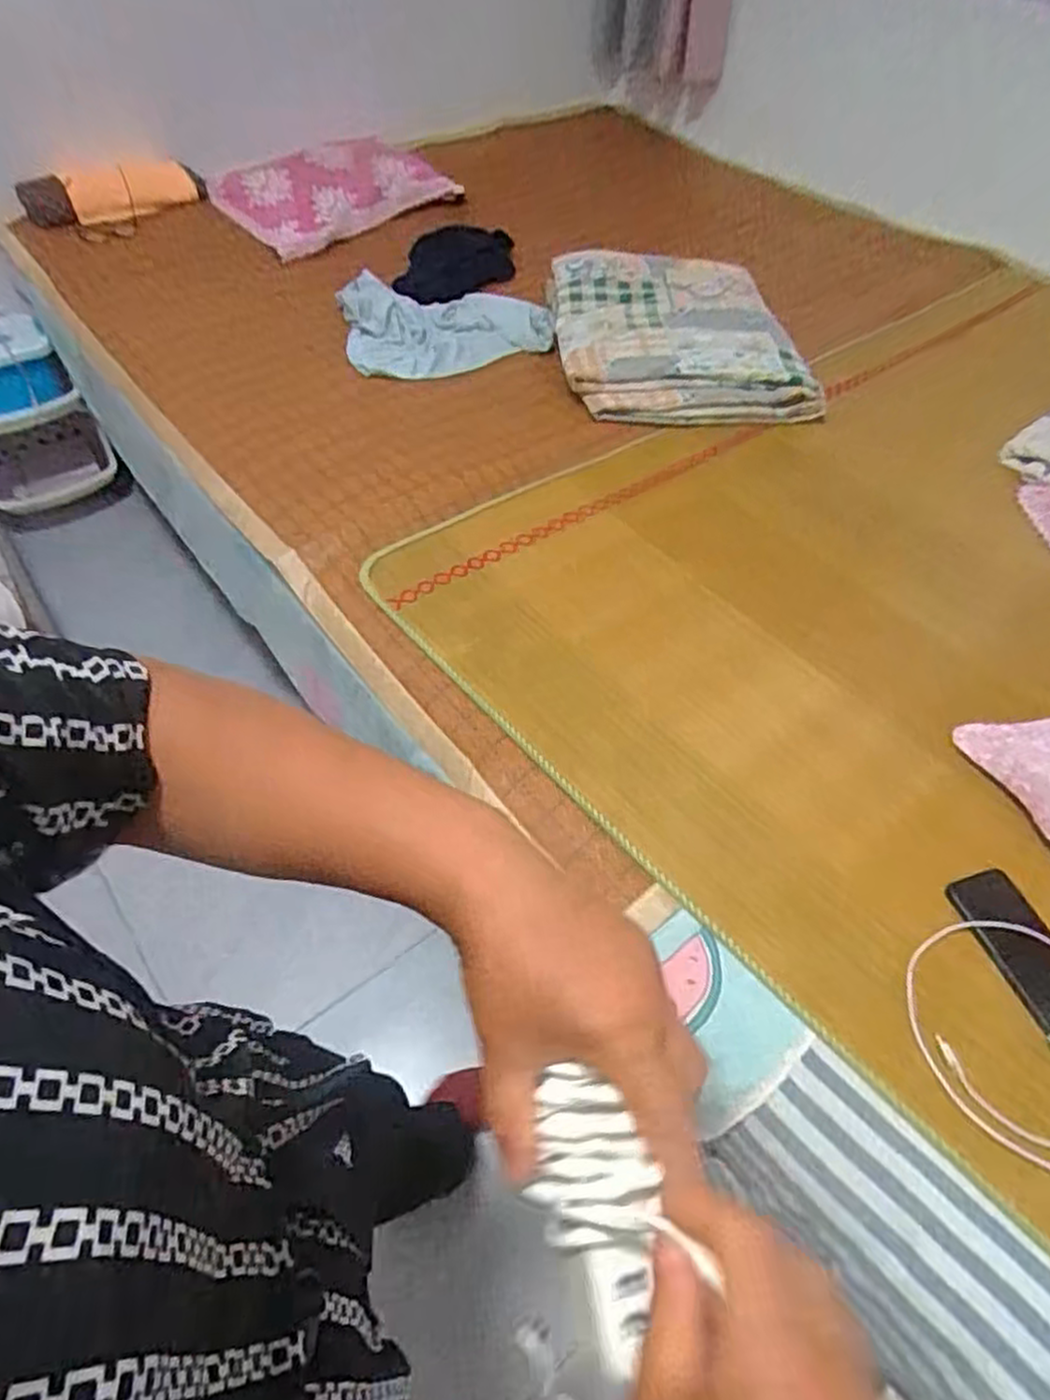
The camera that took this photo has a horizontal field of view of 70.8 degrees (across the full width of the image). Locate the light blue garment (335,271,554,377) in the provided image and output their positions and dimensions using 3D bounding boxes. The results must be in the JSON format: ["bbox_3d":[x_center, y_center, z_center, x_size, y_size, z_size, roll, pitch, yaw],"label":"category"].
[{"bbox_3d":[-0.162,-0.768,1.499,0.403,0.065,0.341,-9,51,-11],"label":"light blue garment"}]

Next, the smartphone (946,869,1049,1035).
[{"bbox_3d":[0.512,0.253,0.750,0.083,0.008,0.167,-15,53,-15],"label":"smartphone"}]

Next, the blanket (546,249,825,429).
[{"bbox_3d":[0.296,-0.739,1.477,0.469,0.083,0.607,-1,50,-4],"label":"blanket"}]

